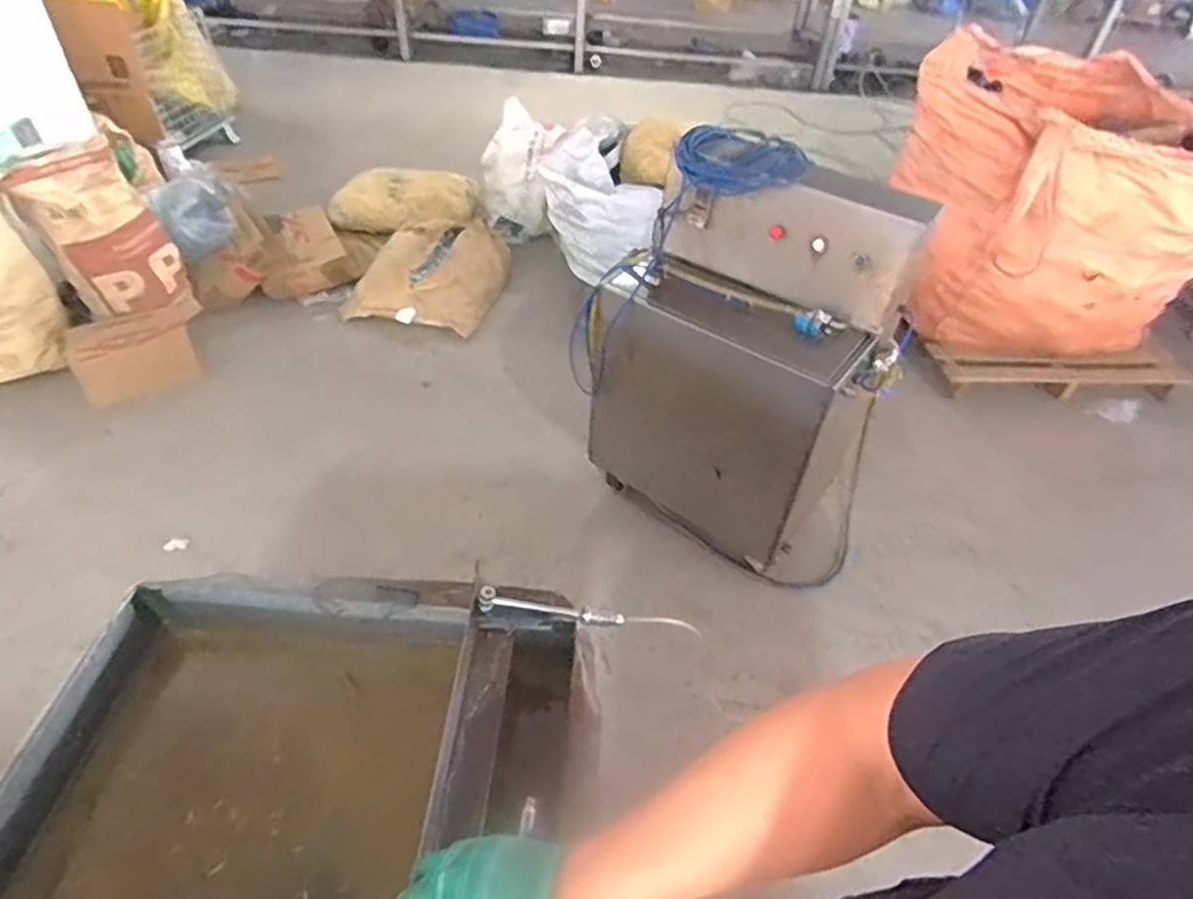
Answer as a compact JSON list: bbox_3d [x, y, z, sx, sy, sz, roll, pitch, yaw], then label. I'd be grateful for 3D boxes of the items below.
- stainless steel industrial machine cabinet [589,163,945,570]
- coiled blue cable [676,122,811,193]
[{"bbox_3d":[0.384,-0.236,1.769,0.645,0.894,0.468,26,48,20],"label":"stainless steel industrial machine cabinet"},{"bbox_3d":[0.341,-0.692,1.596,0.296,0.073,0.310,12,44,7],"label":"coiled blue cable"}]

